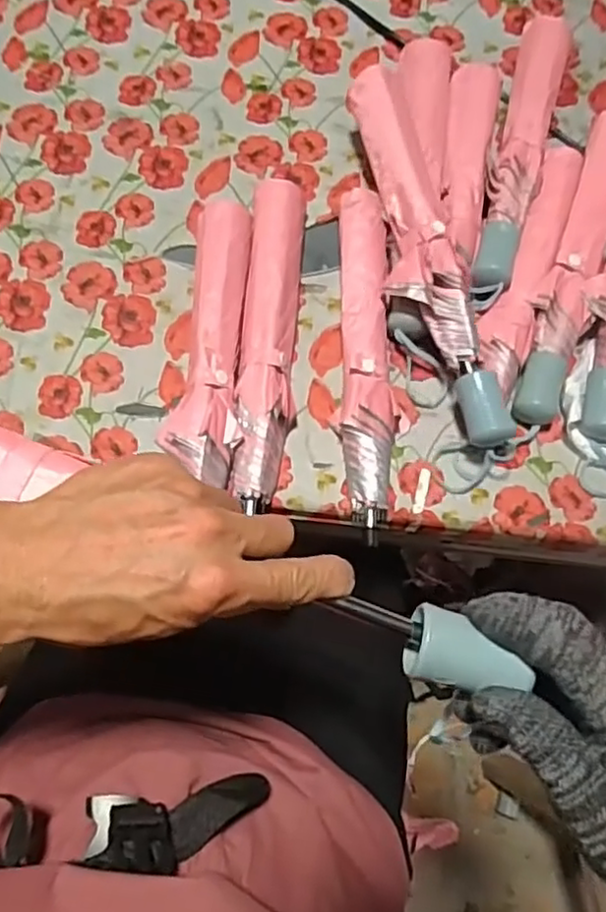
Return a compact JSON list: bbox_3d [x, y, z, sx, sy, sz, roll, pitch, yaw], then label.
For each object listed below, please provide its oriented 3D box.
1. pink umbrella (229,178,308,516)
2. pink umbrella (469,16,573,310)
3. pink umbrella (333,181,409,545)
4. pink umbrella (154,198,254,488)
[{"bbox_3d":[-0.029,-0.107,0.593,0.049,0.041,0.314,4,70,-1],"label":"pink umbrella"},{"bbox_3d":[0.218,-0.307,0.667,0.054,0.051,0.366,17,70,4],"label":"pink umbrella"},{"bbox_3d":[0.058,-0.088,0.589,0.058,0.045,0.324,0,70,-2],"label":"pink umbrella"},{"bbox_3d":[-0.081,-0.103,0.588,0.066,0.042,0.268,5,70,-1],"label":"pink umbrella"}]

